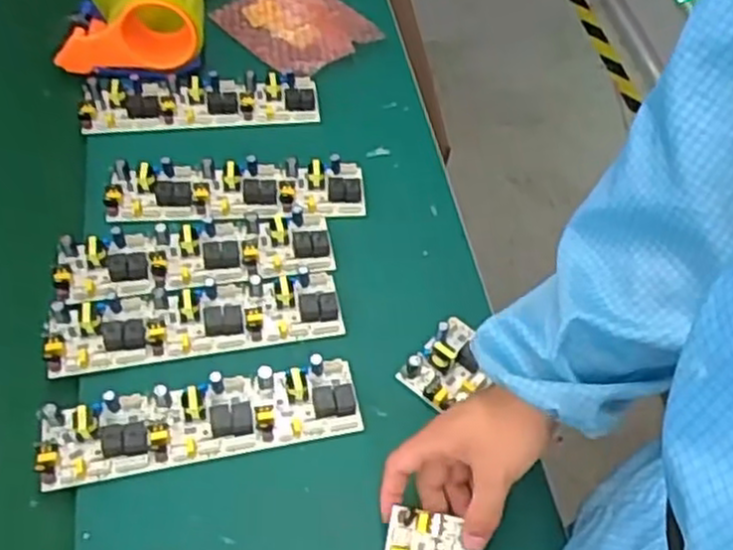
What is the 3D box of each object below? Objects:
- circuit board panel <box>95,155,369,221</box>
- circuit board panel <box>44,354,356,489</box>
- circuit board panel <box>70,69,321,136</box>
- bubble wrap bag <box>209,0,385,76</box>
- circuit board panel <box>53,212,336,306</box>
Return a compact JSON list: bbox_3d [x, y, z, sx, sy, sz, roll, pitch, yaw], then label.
[{"bbox_3d":[-0.123,-0.086,0.730,0.238,0.019,0.068,-2,54,-4],"label":"circuit board panel"},{"bbox_3d":[-0.126,0.106,0.589,0.238,0.023,0.068,-9,55,-8],"label":"circuit board panel"},{"bbox_3d":[-0.174,-0.187,0.800,0.239,0.016,0.064,-6,55,-7],"label":"circuit board panel"},{"bbox_3d":[-0.080,-0.297,0.888,0.130,0.010,0.165,-35,62,-24],"label":"bubble wrap bag"},{"bbox_3d":[-0.152,-0.024,0.682,0.237,0.020,0.072,-9,55,-9],"label":"circuit board panel"}]

